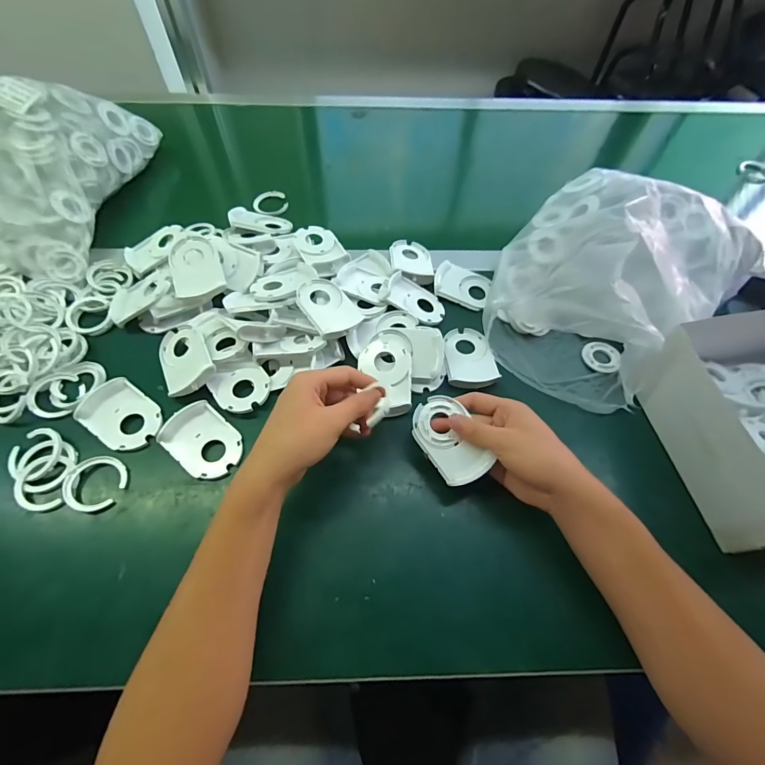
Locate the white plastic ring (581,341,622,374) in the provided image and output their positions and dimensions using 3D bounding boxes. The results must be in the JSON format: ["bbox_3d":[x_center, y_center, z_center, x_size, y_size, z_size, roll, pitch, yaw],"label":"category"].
[{"bbox_3d":[0.259,-0.032,0.454,0.040,0.005,0.044,1,59,-1],"label":"white plastic ring"}]

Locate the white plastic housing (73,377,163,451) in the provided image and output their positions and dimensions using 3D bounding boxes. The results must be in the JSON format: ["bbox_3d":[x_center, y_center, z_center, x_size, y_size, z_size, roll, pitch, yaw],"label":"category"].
[{"bbox_3d":[-0.270,0.033,0.396,0.084,0.011,0.058,32,64,16],"label":"white plastic housing"}]

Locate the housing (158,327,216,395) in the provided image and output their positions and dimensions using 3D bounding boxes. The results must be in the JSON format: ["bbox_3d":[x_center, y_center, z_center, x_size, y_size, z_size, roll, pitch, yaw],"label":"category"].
[{"bbox_3d":[-0.214,-0.026,0.420,0.055,0.014,0.082,-34,62,5],"label":"housing"}]

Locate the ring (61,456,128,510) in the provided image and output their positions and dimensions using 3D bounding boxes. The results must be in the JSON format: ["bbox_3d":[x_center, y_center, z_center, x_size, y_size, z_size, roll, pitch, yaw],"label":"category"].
[{"bbox_3d":[-0.271,0.093,0.363,0.048,0.011,0.052,1,59,-1],"label":"ring"}]

